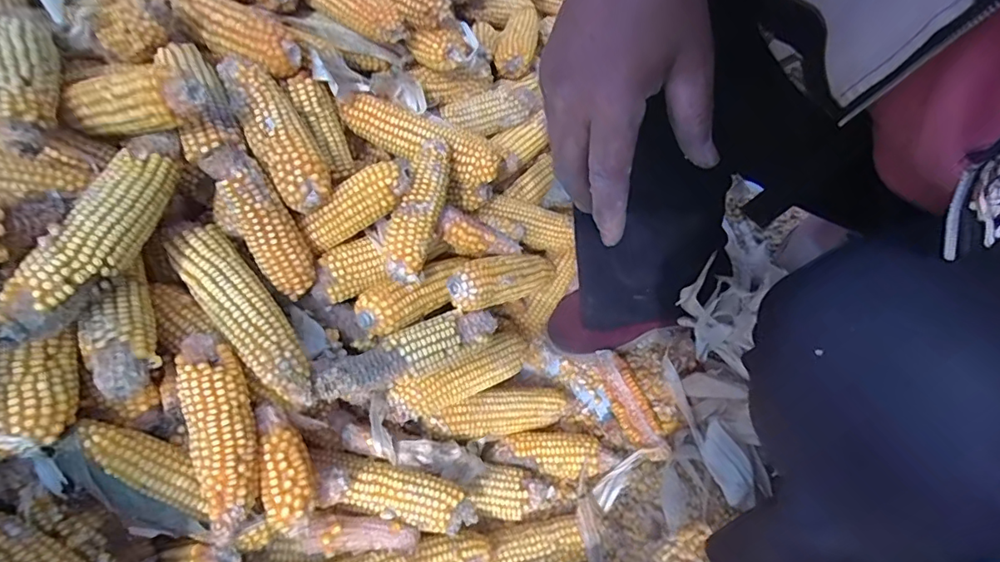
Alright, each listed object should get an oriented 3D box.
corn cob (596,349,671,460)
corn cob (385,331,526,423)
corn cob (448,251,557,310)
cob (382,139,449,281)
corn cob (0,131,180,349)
[{"bbox_3d":[0.154,0.144,0.617,0.043,0.046,0.141,-13,57,-9],"label":"corn cob"},{"bbox_3d":[-0.034,0.093,0.538,0.180,0.049,0.041,-19,54,-42],"label":"corn cob"},{"bbox_3d":[0.013,-0.002,0.584,0.045,0.048,0.192,40,30,24],"label":"corn cob"},{"bbox_3d":[-0.078,-0.070,0.495,0.040,0.034,0.141,12,76,10],"label":"cob"},{"bbox_3d":[-0.285,-0.037,0.375,0.038,0.038,0.181,5,56,3],"label":"corn cob"}]

